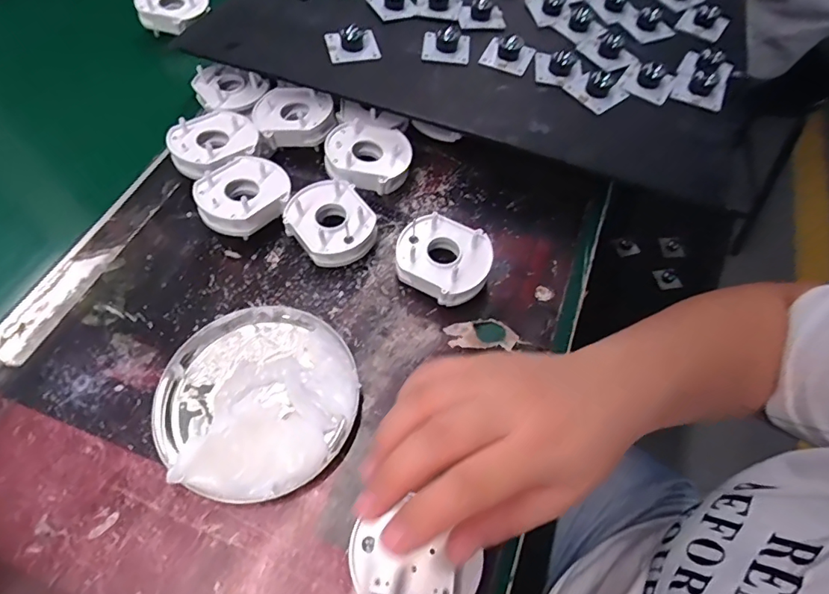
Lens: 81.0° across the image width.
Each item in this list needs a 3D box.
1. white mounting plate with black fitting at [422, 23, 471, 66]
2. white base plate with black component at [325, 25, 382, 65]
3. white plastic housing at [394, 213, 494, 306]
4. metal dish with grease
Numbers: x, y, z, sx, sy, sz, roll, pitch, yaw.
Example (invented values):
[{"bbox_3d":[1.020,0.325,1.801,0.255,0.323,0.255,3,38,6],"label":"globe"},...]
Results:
[{"bbox_3d":[0.030,-0.237,0.445,0.042,0.020,0.050,7,59,2],"label":"white mounting plate with black fitting"},{"bbox_3d":[-0.056,-0.231,0.436,0.045,0.018,0.042,-12,60,-9],"label":"white base plate with black component"},{"bbox_3d":[0.022,-0.027,0.371,0.072,0.032,0.062,29,62,15],"label":"white plastic housing"},{"bbox_3d":[-0.103,0.062,0.317,0.125,0.026,0.124,1,59,-2],"label":"metal dish with grease"}]

